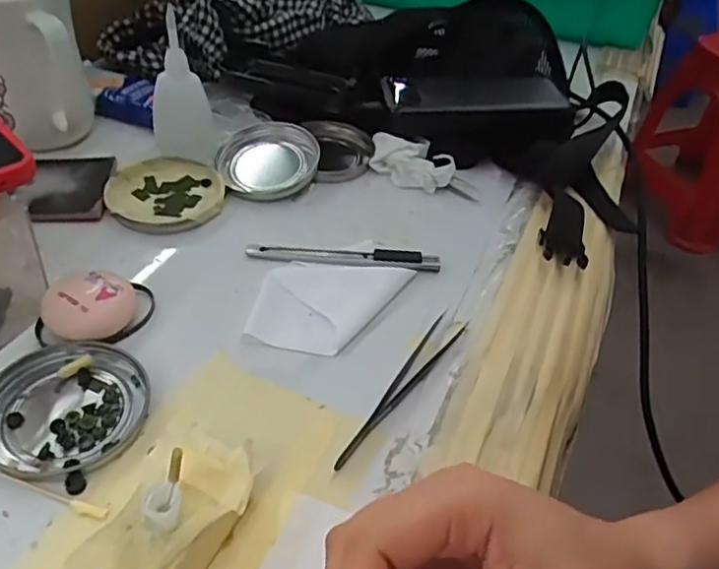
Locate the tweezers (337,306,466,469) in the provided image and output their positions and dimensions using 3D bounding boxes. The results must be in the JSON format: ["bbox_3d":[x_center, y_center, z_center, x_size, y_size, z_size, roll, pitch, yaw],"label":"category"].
[{"bbox_3d":[0.023,0.053,0.348,0.017,0.007,0.124,28,47,22],"label":"tweezers"}]

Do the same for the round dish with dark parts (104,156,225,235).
[{"bbox_3d":[-0.137,-0.063,0.454,0.077,0.013,0.081,-6,45,-13],"label":"round dish with dark parts"}]

